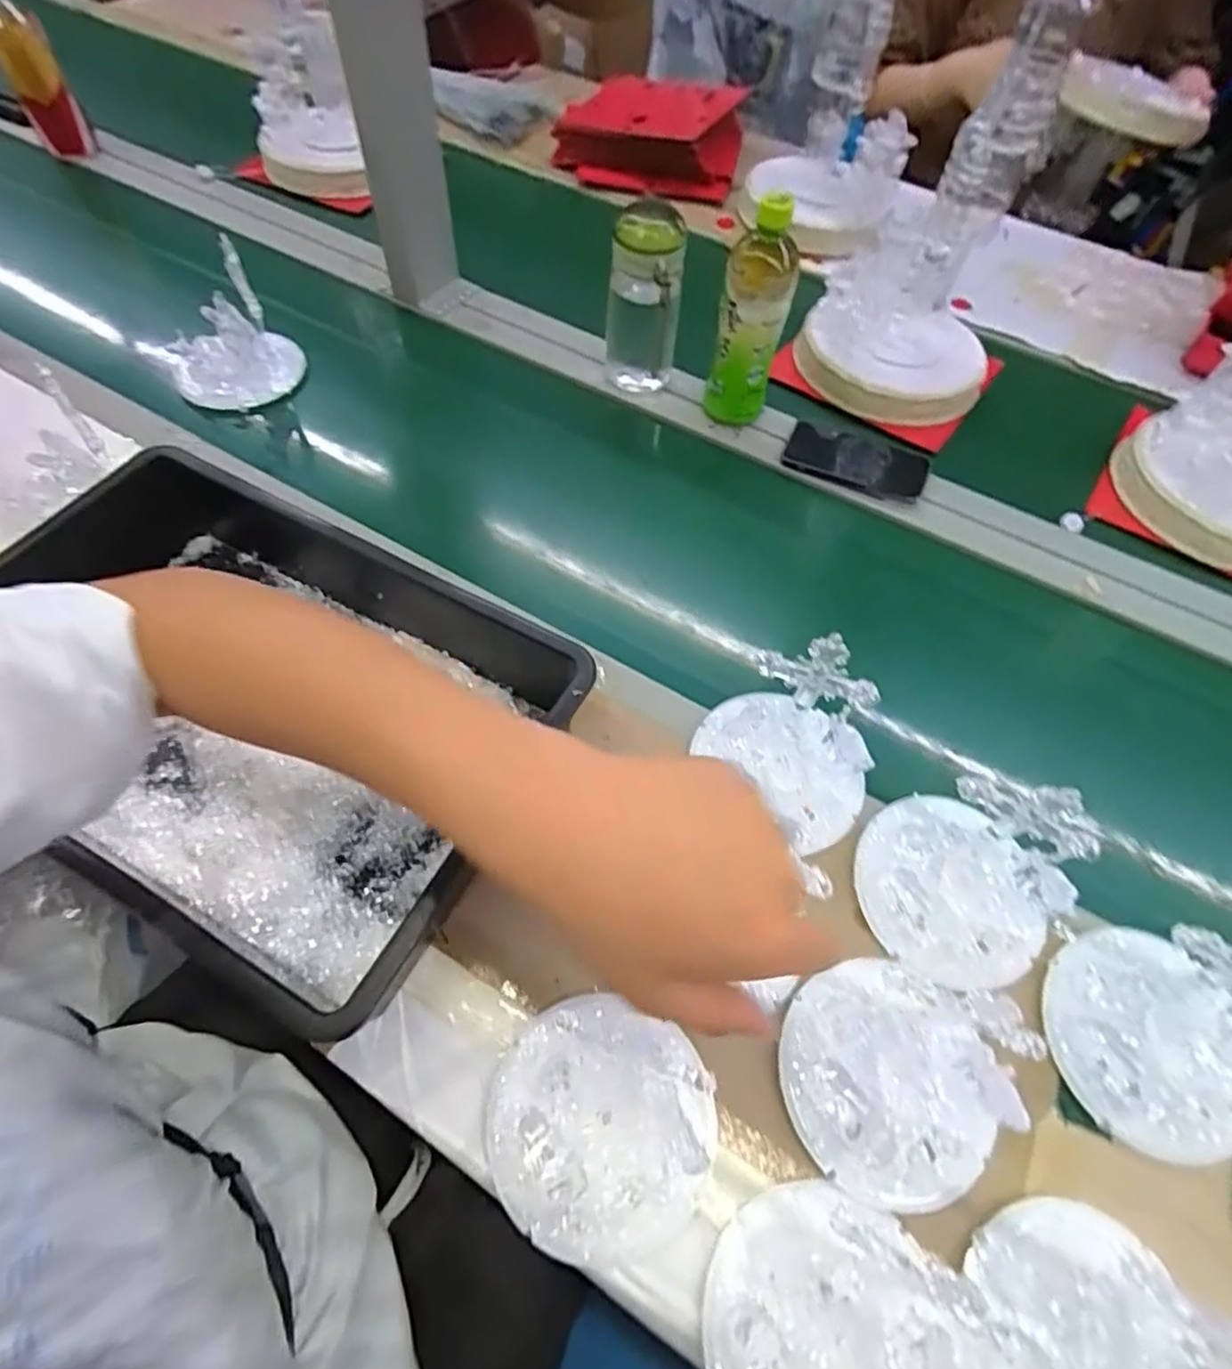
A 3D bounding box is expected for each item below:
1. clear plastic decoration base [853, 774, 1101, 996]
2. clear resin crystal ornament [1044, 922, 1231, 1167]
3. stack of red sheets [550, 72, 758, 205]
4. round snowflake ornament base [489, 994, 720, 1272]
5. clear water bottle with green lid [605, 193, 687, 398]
[{"bbox_3d":[0.232,0.115,0.437,0.112,0.117,0.131,-26,64,-19],"label":"clear plastic decoration base"},{"bbox_3d":[0.339,0.201,0.400,0.108,0.098,0.124,-3,58,-6],"label":"clear resin crystal ornament"},{"bbox_3d":[0.049,-0.836,1.049,0.280,0.084,0.177,22,59,11],"label":"stack of red sheets"},{"bbox_3d":[-0.009,0.253,0.396,0.125,0.015,0.123,-2,68,4],"label":"round snowflake ornament base"},{"bbox_3d":[0.028,-0.392,0.715,0.073,0.170,0.059,2,58,-3],"label":"clear water bottle with green lid"}]

